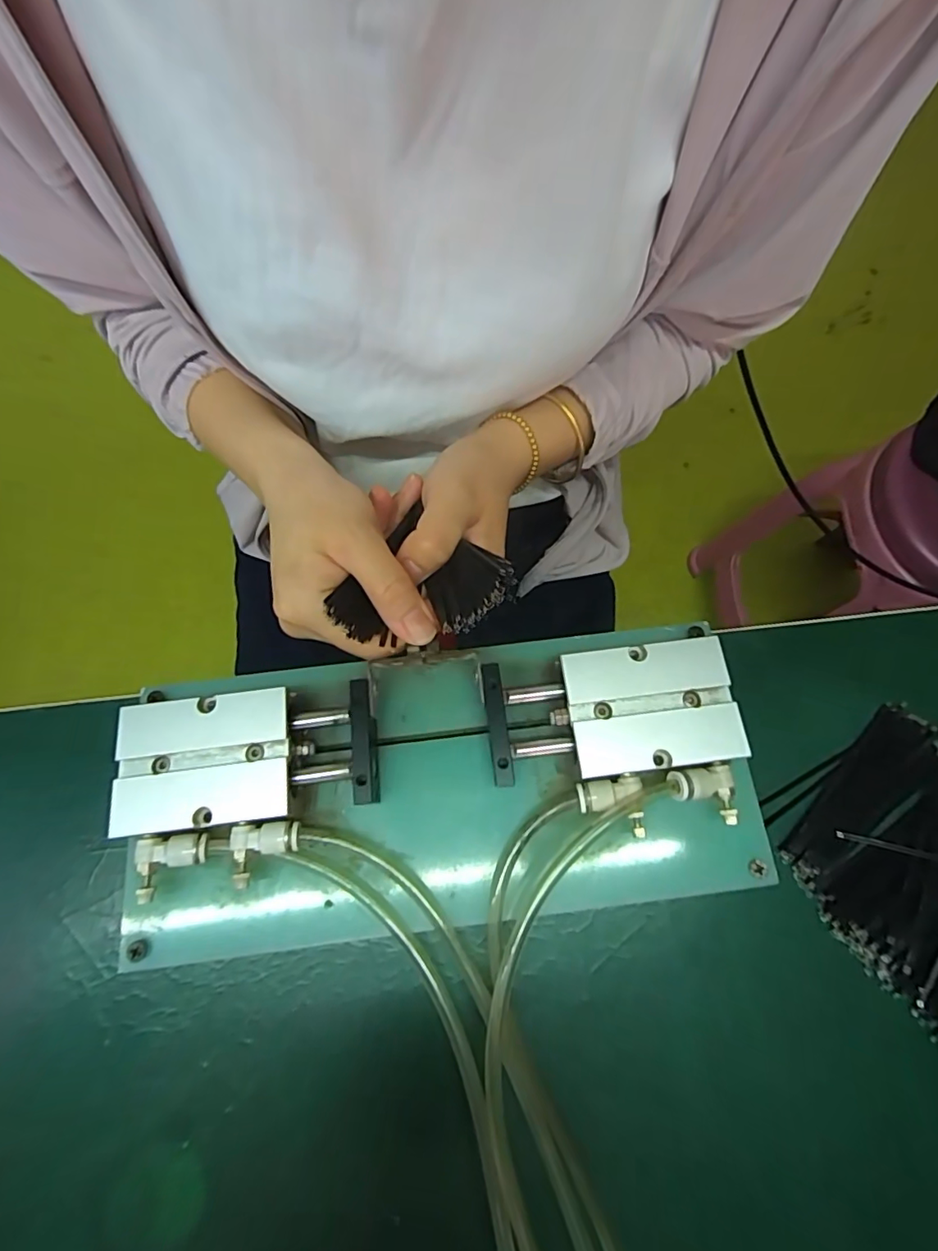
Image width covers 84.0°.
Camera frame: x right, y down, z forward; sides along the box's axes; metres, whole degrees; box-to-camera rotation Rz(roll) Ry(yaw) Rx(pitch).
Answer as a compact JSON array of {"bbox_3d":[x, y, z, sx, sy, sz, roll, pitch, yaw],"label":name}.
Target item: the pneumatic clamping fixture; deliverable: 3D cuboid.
[{"bbox_3d":[-0.014,0.071,0.234,0.264,0.036,0.114,-7,72,-3],"label":"pneumatic clamping fixture"}]

